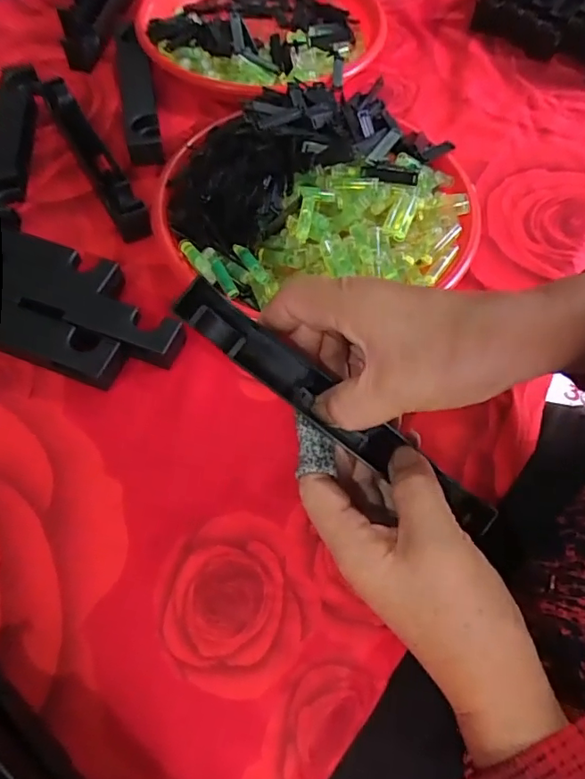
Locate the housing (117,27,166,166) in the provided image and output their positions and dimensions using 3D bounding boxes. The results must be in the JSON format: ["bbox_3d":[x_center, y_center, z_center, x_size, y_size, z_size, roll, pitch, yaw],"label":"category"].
[{"bbox_3d":[-0.149,-0.287,0.506,0.029,0.021,0.189,-11,62,-8],"label":"housing"}]

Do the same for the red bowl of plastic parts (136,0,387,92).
[{"bbox_3d":[-0.029,-0.390,0.555,0.231,0.043,0.252,1,61,-2],"label":"red bowl of plastic parts"}]

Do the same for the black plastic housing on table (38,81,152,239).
[{"bbox_3d":[-0.173,-0.207,0.458,0.026,0.032,0.196,-26,65,-15],"label":"black plastic housing on table"}]

